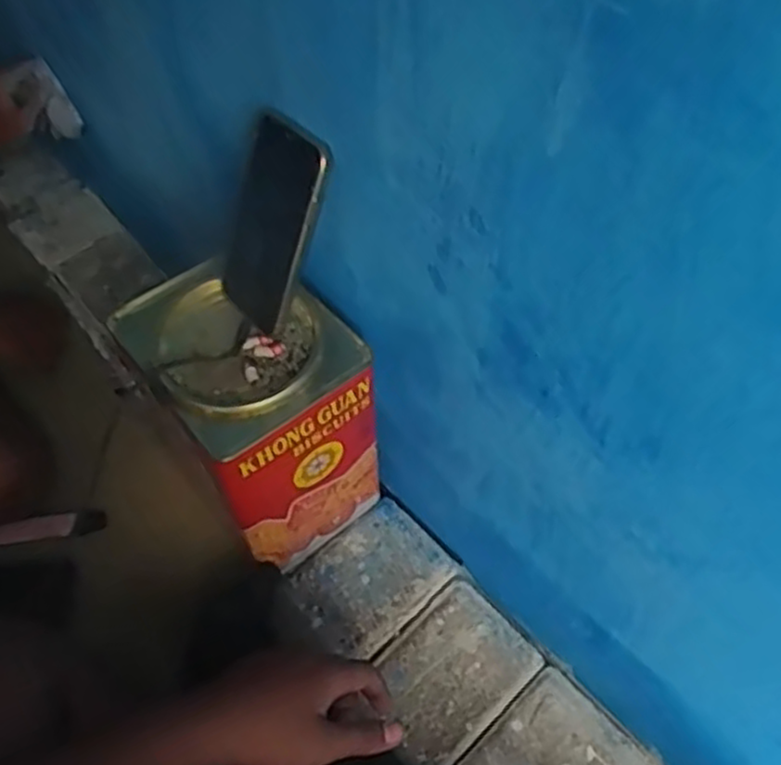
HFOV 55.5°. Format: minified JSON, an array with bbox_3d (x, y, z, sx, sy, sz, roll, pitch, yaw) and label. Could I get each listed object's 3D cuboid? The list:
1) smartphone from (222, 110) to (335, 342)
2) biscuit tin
[{"bbox_3d":[-0.084,-0.110,0.523,0.010,0.160,0.078,-17,54,-40],"label":"smartphone"},{"bbox_3d":[-0.115,0.034,0.656,0.143,0.238,0.171,-34,62,-21],"label":"biscuit tin"}]

